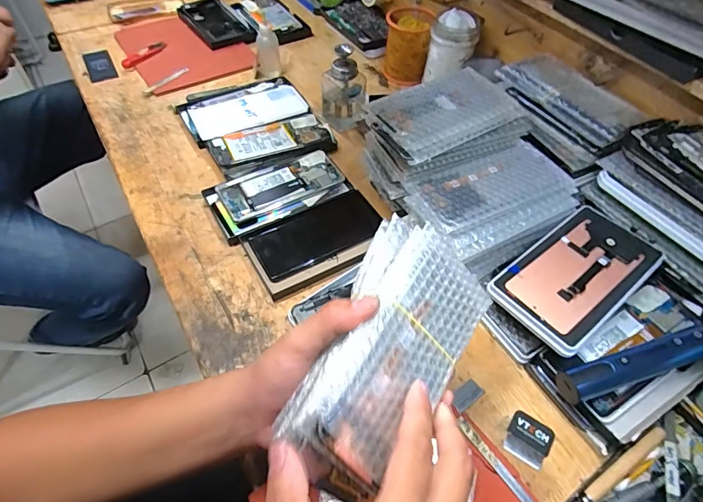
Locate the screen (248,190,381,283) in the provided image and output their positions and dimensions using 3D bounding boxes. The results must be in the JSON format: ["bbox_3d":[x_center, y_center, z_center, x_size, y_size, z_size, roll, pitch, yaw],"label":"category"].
[{"bbox_3d":[-0.044,-0.025,0.528,0.159,0.007,0.077,-23,57,-18],"label":"screen"}]

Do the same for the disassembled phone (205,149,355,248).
[{"bbox_3d":[-0.097,-0.079,0.563,0.183,0.013,0.101,-23,59,-12],"label":"disassembled phone"}]

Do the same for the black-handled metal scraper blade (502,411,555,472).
[{"bbox_3d":[0.169,0.179,0.398,0.039,0.004,0.041,30,58,20],"label":"black-handled metal scraper blade"}]

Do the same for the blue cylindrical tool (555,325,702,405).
[{"bbox_3d":[0.268,0.108,0.393,0.157,0.034,0.028,-13,55,-11],"label":"blue cylindrical tool"}]

